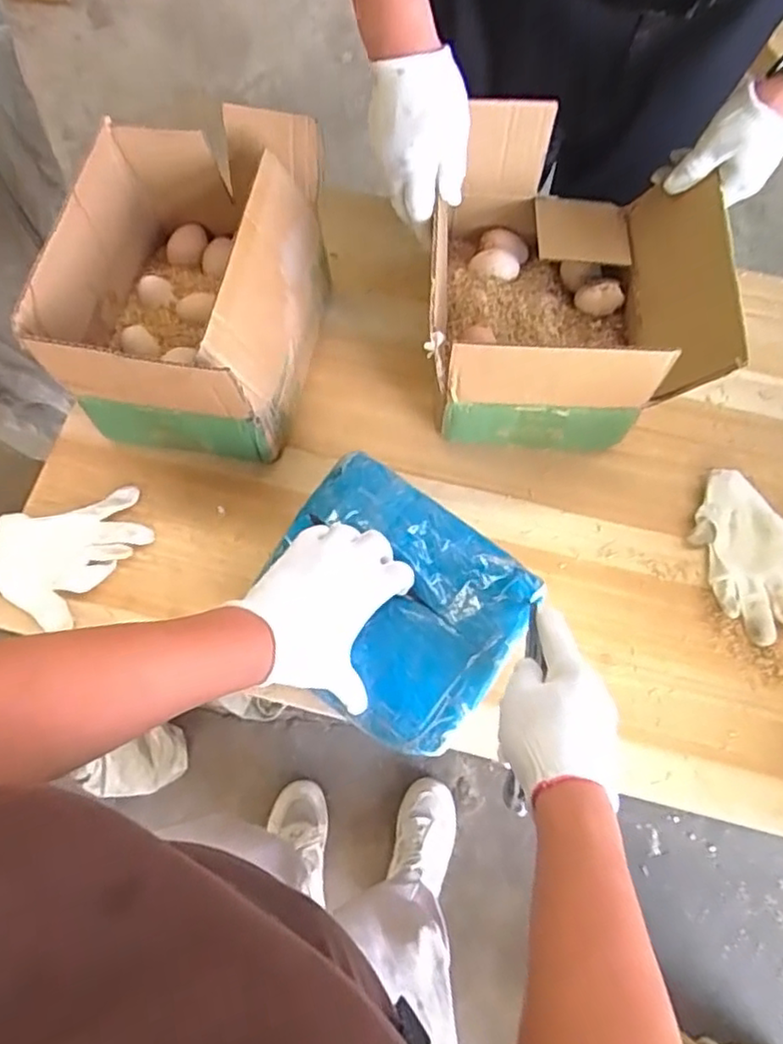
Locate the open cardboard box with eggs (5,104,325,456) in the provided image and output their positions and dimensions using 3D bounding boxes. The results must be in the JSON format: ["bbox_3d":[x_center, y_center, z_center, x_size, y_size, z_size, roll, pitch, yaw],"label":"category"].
[{"bbox_3d":[-0.184,-0.229,0.653,0.213,0.171,0.293,8,72,3],"label":"open cardboard box with eggs"}]

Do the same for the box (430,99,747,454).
[{"bbox_3d":[0.170,-0.228,0.653,0.253,0.170,0.270,4,72,2],"label":"box"}]

